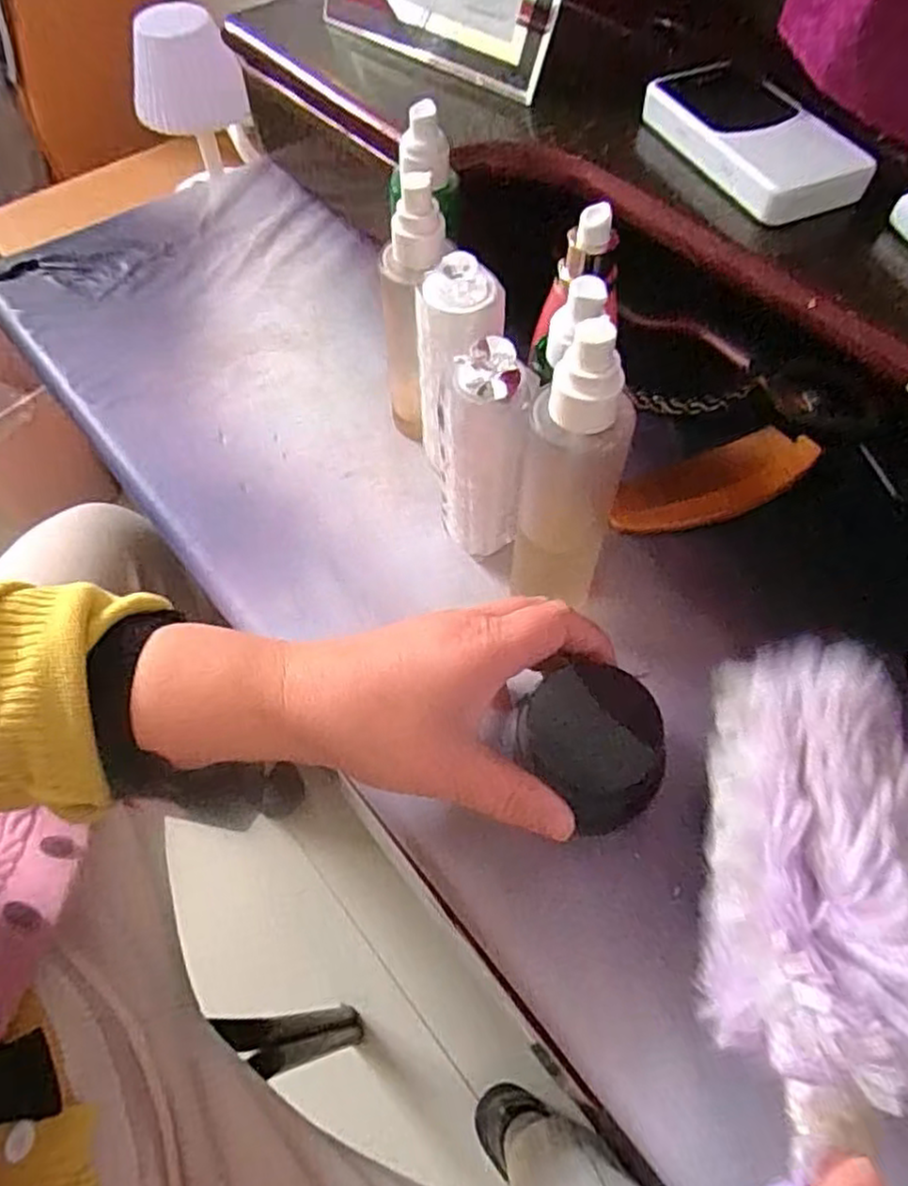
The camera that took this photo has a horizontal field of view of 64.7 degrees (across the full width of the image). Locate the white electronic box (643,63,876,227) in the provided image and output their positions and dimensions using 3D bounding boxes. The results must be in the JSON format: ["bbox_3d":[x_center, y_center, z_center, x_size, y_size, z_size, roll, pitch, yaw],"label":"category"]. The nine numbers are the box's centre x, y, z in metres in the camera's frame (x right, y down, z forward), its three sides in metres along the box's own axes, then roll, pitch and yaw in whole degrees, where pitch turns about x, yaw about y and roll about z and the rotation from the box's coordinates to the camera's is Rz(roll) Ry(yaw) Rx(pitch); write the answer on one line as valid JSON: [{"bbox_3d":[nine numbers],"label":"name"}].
[{"bbox_3d":[0.173,-0.269,0.423,0.065,0.026,0.138,-29,63,-16],"label":"white electronic box"}]

